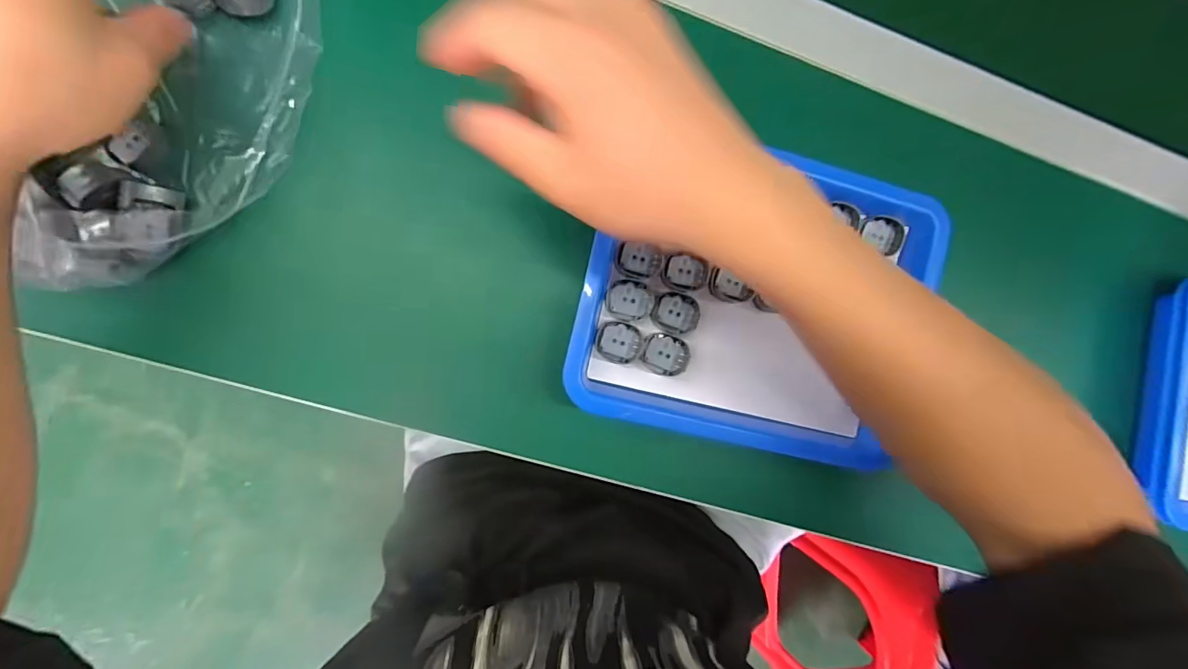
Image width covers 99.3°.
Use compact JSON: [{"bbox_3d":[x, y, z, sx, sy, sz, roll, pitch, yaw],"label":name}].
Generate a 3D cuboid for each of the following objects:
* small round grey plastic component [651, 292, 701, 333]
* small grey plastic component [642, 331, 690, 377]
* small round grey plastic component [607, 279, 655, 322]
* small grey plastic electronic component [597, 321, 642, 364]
[{"bbox_3d":[0.050,-0.014,0.308,0.028,0.006,0.023,19,88,-9],"label":"small round grey plastic component"},{"bbox_3d":[0.044,0.012,0.308,0.027,0.007,0.024,12,89,-9],"label":"small grey plastic component"},{"bbox_3d":[0.021,-0.021,0.303,0.027,0.004,0.024,2,91,-9],"label":"small round grey plastic component"},{"bbox_3d":[0.015,0.004,0.303,0.026,0.006,0.023,15,89,-9],"label":"small grey plastic electronic component"}]

